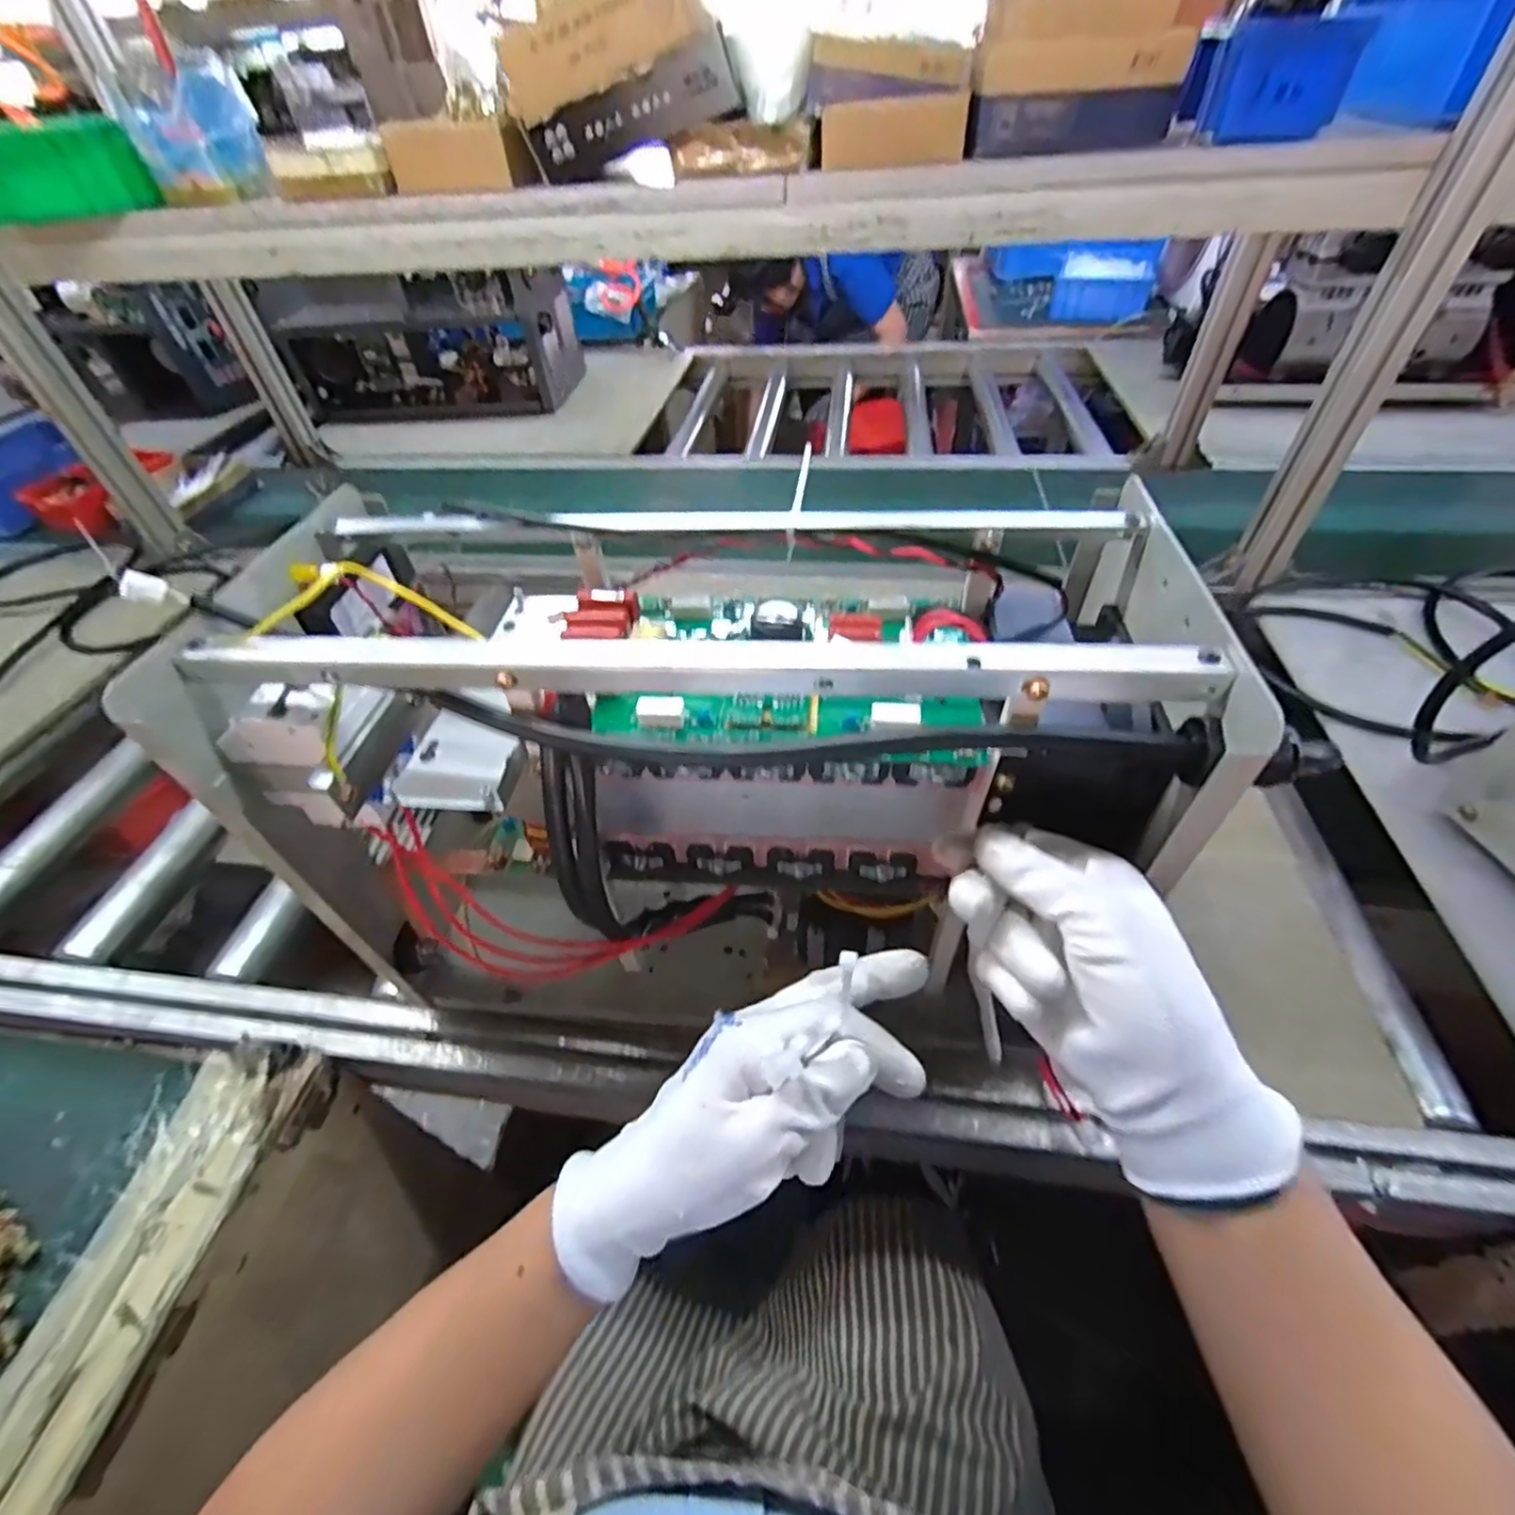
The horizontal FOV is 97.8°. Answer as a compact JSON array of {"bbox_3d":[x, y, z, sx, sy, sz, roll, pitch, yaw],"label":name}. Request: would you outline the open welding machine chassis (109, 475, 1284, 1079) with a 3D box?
[{"bbox_3d":[-0.027,0.020,0.421,0.454,0.307,0.198,3,47,8],"label":"open welding machine chassis"}]

